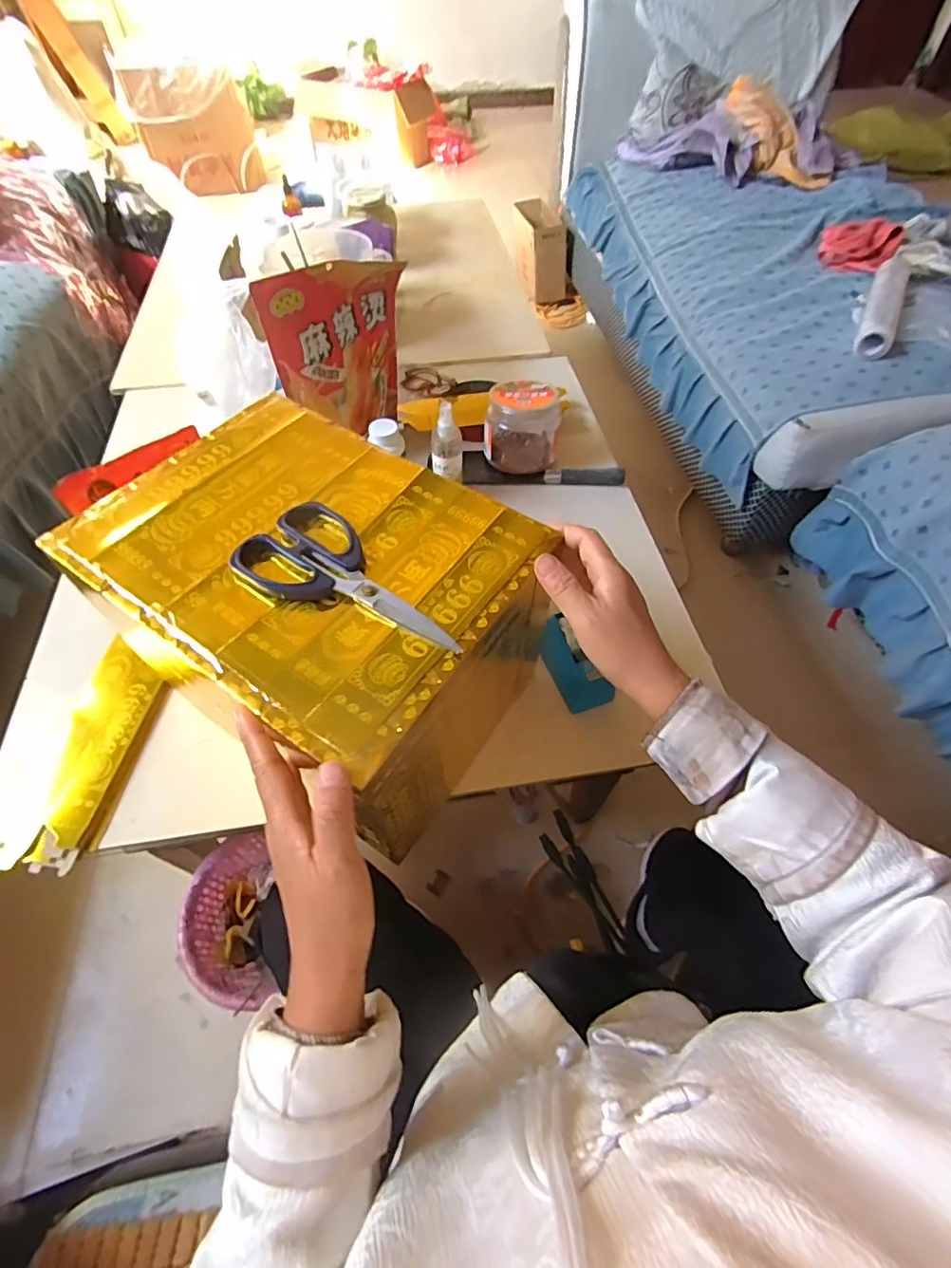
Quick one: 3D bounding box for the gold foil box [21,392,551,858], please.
[{"bbox_3d":[-0.133,-0.012,0.514,0.343,0.222,0.266,33,62,20],"label":"gold foil box"}]

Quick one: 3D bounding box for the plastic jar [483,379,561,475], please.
[{"bbox_3d":[0.069,-0.308,0.805,0.107,0.095,0.098,6,56,5],"label":"plastic jar"}]

